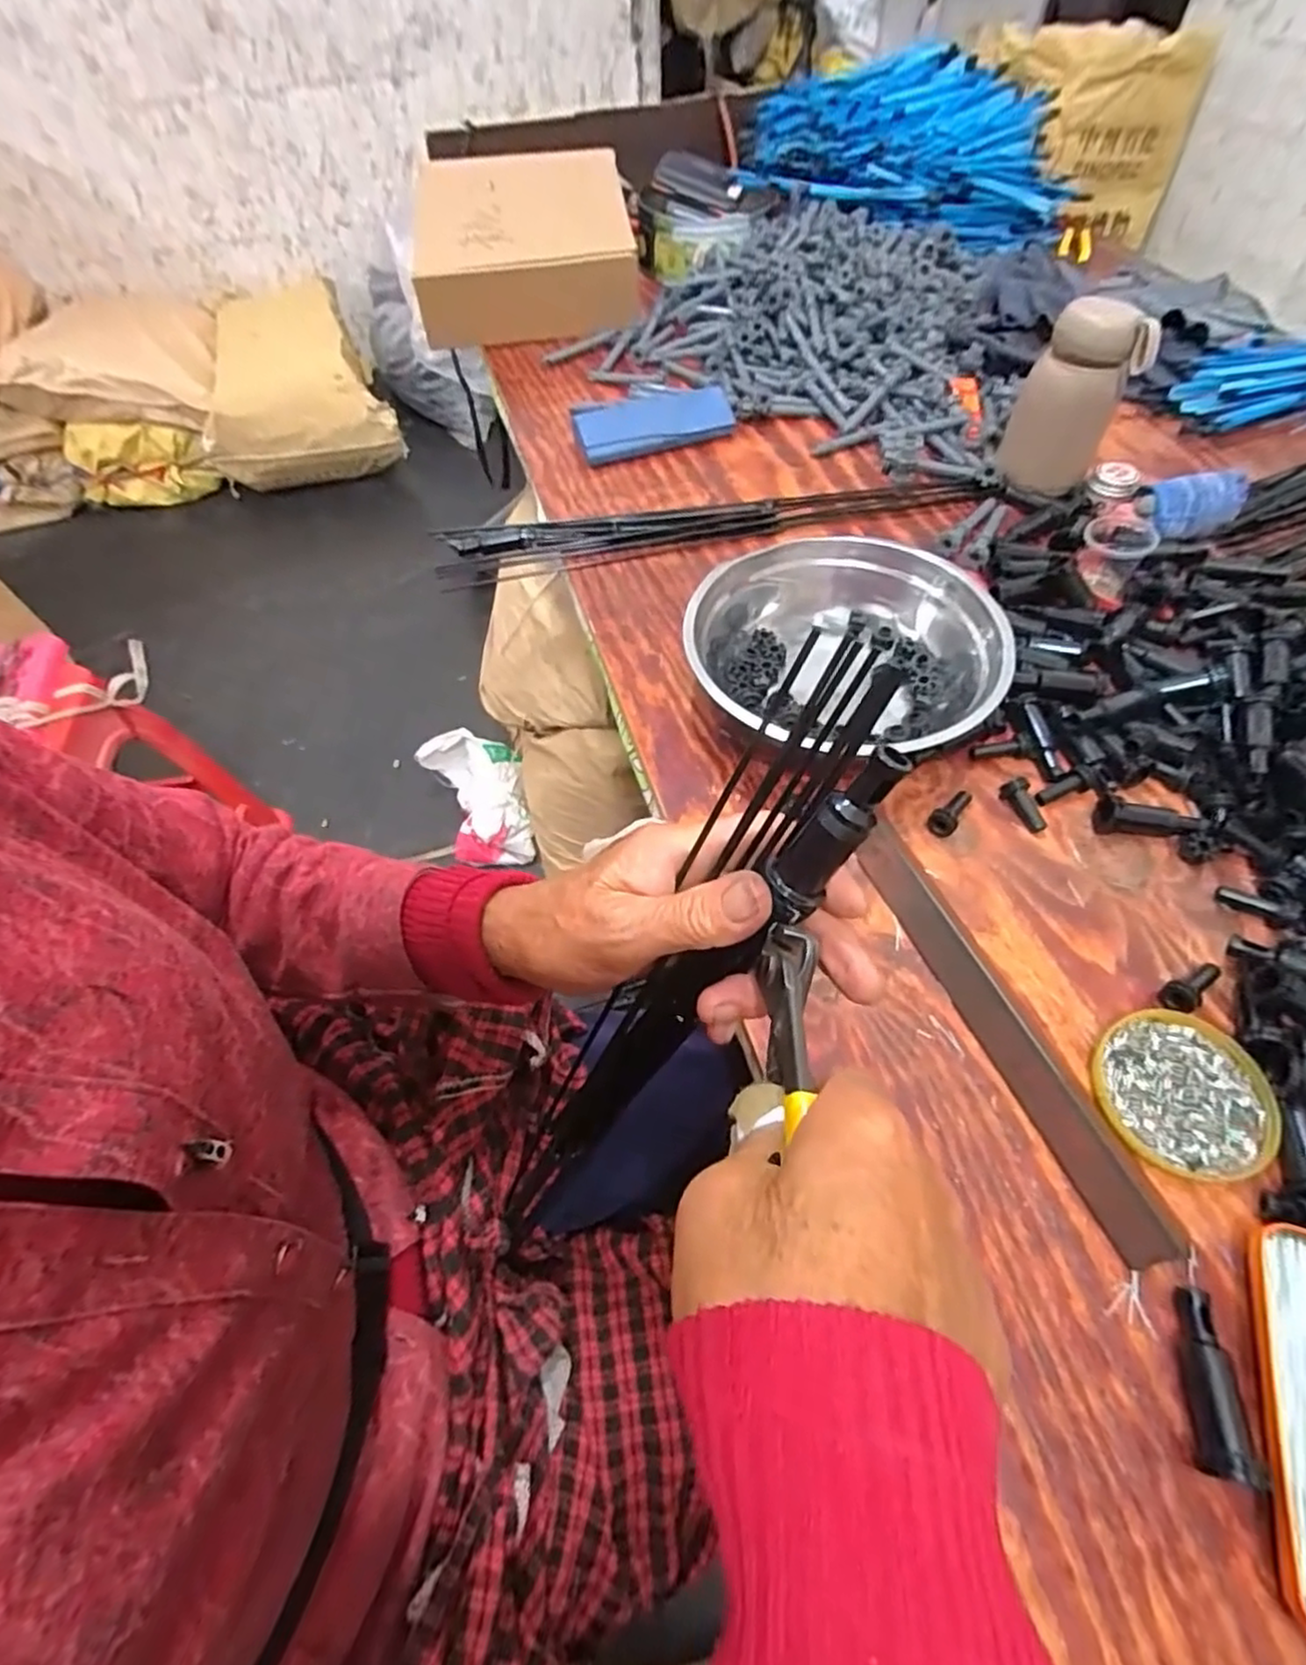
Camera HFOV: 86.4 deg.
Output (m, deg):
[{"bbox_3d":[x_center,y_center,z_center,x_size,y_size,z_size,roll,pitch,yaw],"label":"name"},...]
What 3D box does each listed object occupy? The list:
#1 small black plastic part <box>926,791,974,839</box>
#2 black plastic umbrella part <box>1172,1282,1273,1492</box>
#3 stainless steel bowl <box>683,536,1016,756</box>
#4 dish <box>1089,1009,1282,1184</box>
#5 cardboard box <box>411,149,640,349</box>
[{"bbox_3d":[0.200,-0.015,0.468,0.018,0.016,0.040,31,63,19],"label":"small black plastic part"},{"bbox_3d":[0.241,0.235,0.297,0.016,0.020,0.065,9,58,7],"label":"black plastic umbrella part"},{"bbox_3d":[0.135,-0.142,0.520,0.221,0.057,0.190,-3,57,-1],"label":"stainless steel bowl"},{"bbox_3d":[0.280,0.136,0.367,0.082,0.012,0.083,-1,57,1],"label":"dish"},{"bbox_3d":[-0.168,-0.769,0.911,0.266,0.094,0.317,-7,58,-3],"label":"cardboard box"}]

